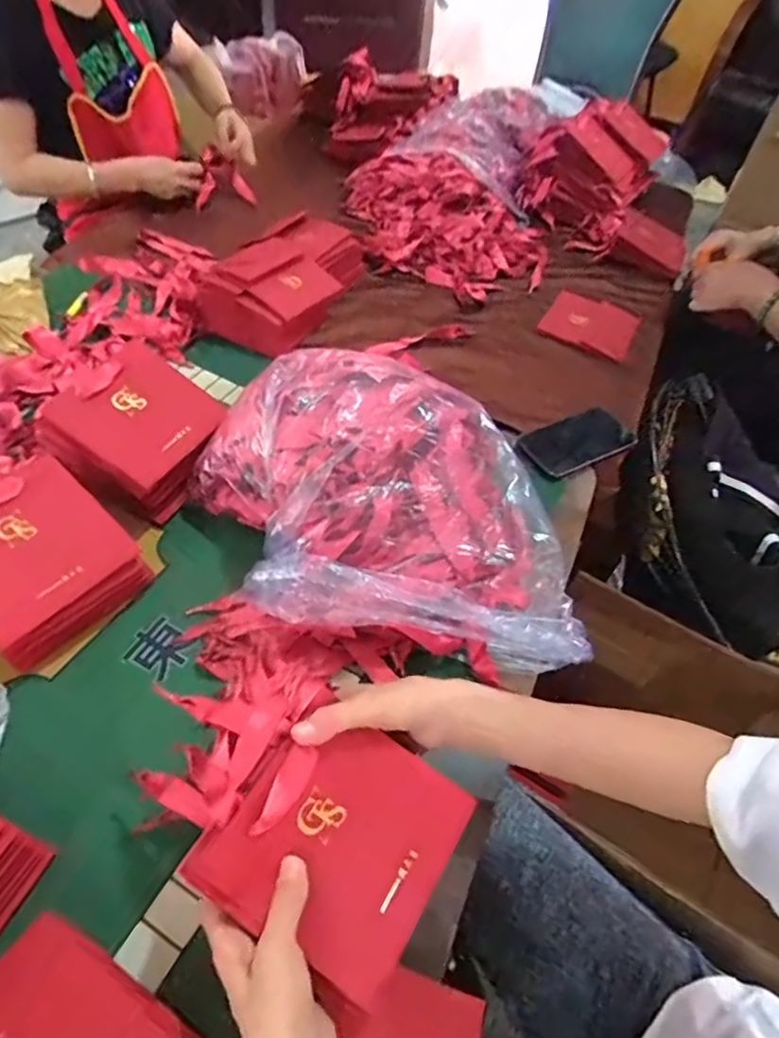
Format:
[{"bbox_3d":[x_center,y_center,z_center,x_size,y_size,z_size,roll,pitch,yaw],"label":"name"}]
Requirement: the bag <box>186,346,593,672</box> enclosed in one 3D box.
[{"bbox_3d":[-0.003,-0.036,0.629,0.396,0.145,0.320,7,50,0],"label":"bag"}]

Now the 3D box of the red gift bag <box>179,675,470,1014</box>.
[{"bbox_3d":[-0.033,0.215,0.404,0.141,0.014,0.143,38,63,1],"label":"red gift bag"}]

